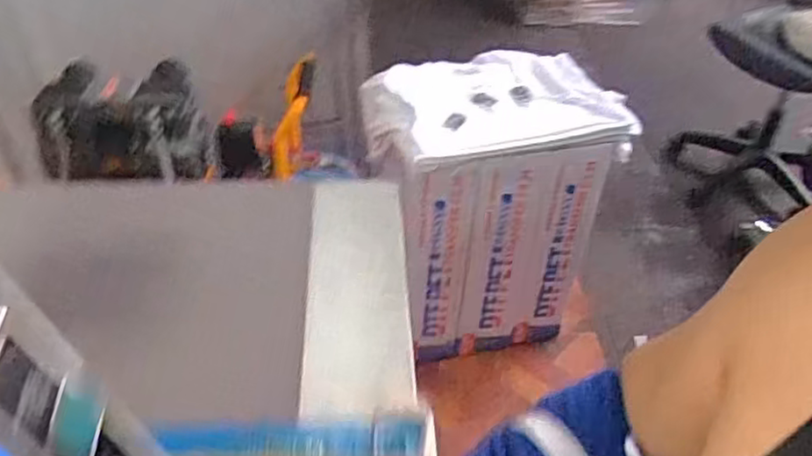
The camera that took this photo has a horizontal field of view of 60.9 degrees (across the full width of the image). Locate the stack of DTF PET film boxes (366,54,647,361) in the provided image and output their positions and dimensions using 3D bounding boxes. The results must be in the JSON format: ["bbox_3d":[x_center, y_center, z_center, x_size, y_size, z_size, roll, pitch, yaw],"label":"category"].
[{"bbox_3d":[0.185,-0.042,1.719,0.528,0.673,0.325,-9,41,-12],"label":"stack of DTF PET film boxes"}]

